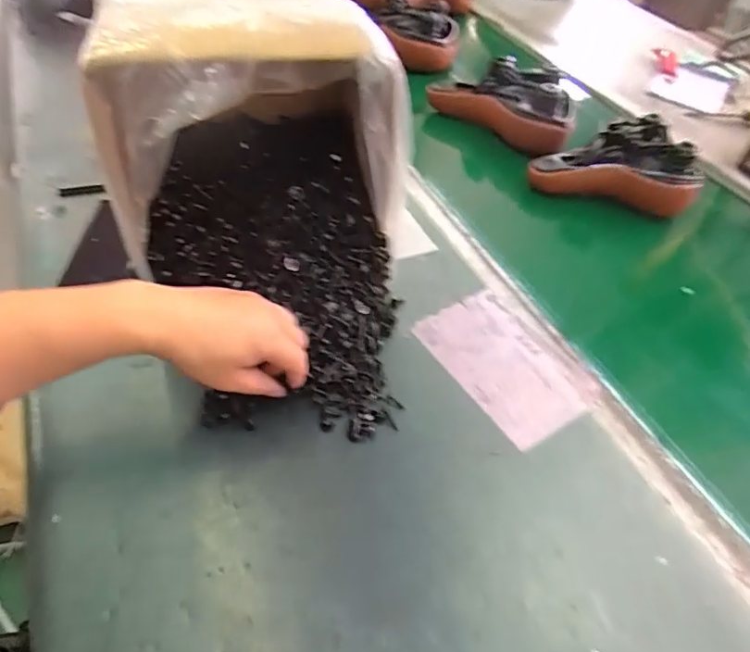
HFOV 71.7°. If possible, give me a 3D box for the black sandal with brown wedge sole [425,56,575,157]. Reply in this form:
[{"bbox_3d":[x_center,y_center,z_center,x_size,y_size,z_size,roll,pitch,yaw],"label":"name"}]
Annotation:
[{"bbox_3d":[0.229,-0.393,0.895,0.256,0.095,0.103,34,53,20],"label":"black sandal with brown wedge sole"}]

